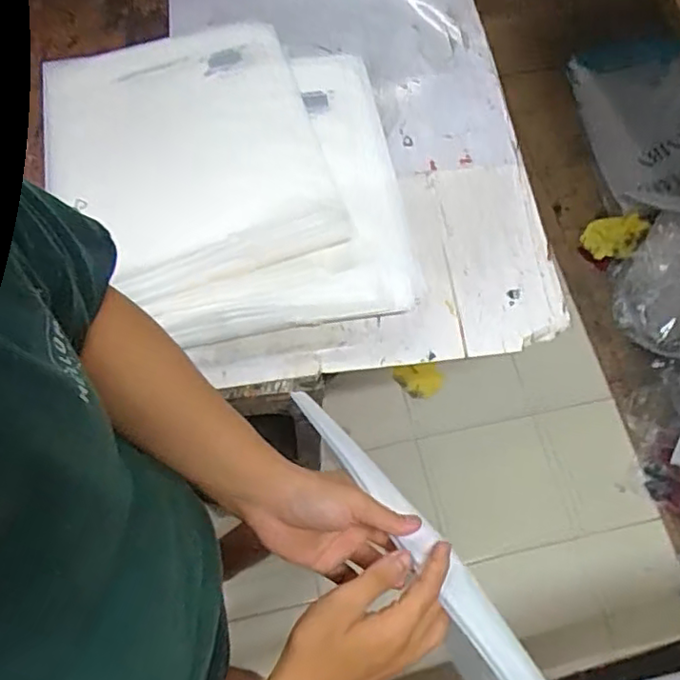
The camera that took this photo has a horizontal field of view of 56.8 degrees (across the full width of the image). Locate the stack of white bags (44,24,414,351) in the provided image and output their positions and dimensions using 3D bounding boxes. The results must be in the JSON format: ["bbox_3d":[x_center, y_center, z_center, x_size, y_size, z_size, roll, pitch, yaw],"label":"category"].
[{"bbox_3d":[-0.158,-0.224,0.827,0.433,0.039,0.486,-10,64,-4],"label":"stack of white bags"}]

